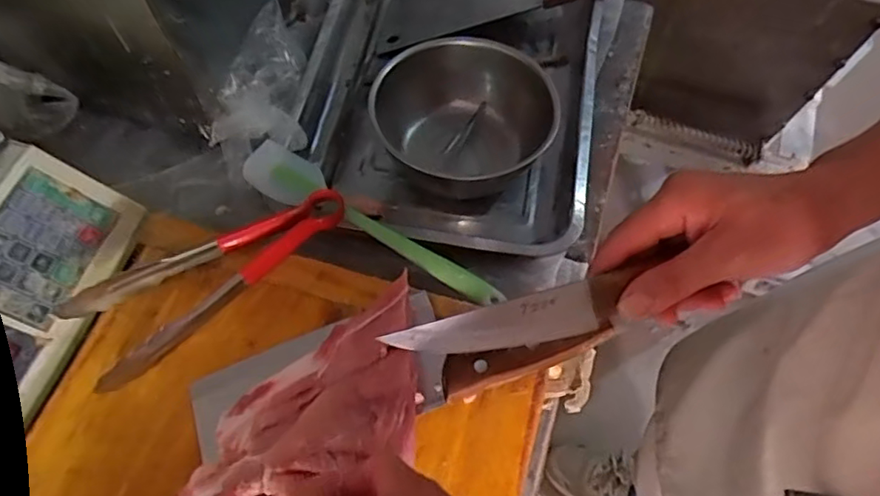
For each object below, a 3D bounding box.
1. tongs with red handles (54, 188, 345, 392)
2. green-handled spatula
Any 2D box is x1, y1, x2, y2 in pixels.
[{"bbox_3d":[-0.185,0.012,0.476,0.225,0.030,0.078,-37,69,-16],"label":"tongs with red handles"},{"bbox_3d":[-0.068,-0.019,0.490,0.257,0.020,0.043,34,68,15],"label":"green-handled spatula"}]

